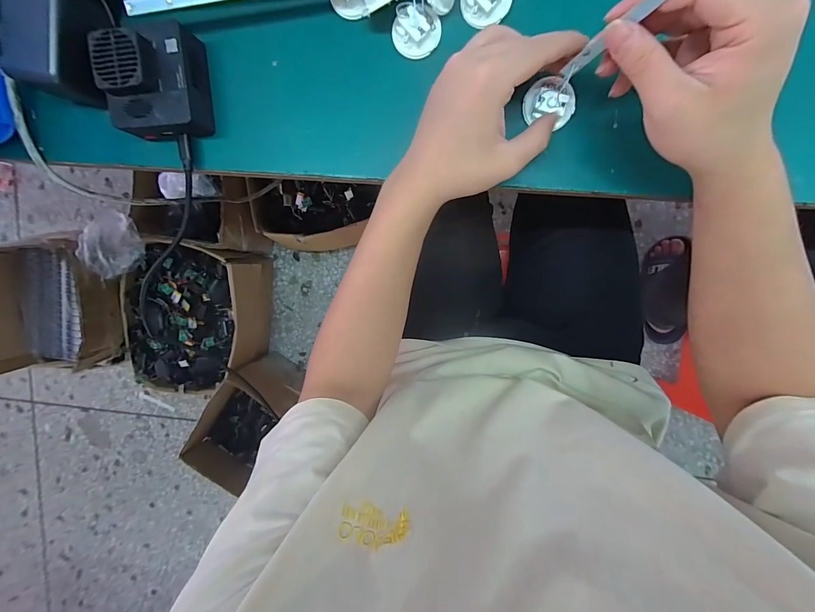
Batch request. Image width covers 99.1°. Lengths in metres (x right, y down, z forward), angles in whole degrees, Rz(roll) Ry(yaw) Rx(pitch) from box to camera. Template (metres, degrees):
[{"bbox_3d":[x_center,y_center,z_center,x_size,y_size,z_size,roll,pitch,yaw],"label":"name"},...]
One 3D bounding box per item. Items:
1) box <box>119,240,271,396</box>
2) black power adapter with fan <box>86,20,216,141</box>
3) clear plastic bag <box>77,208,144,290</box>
[{"bbox_3d":[-0.578,0.024,0.985,0.305,0.222,0.393,8,98,5],"label":"box"},{"bbox_3d":[-0.209,-0.184,0.287,0.075,0.045,0.077,-3,97,6],"label":"black power adapter with fan"},{"bbox_3d":[-0.683,-0.139,0.807,0.084,0.100,0.162,8,98,5],"label":"clear plastic bag"}]

